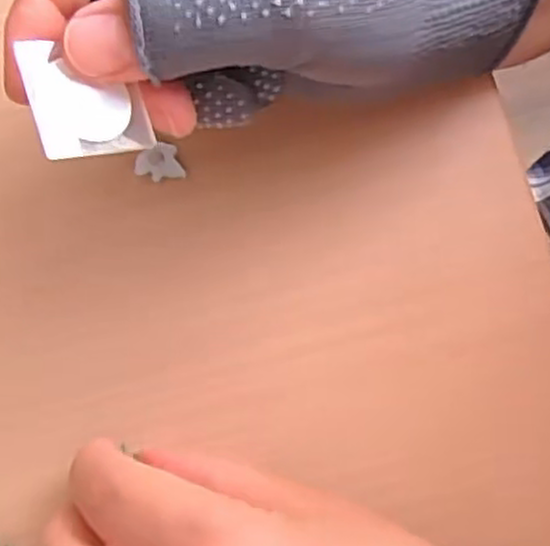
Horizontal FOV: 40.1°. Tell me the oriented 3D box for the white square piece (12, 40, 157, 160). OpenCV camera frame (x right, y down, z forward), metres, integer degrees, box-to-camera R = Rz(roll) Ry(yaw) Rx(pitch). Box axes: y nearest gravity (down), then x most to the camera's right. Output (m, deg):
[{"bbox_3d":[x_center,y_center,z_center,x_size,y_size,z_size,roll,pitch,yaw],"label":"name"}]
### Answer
[{"bbox_3d":[-0.046,-0.043,0.188,0.028,0.004,0.028,-15,87,-31],"label":"white square piece"}]

